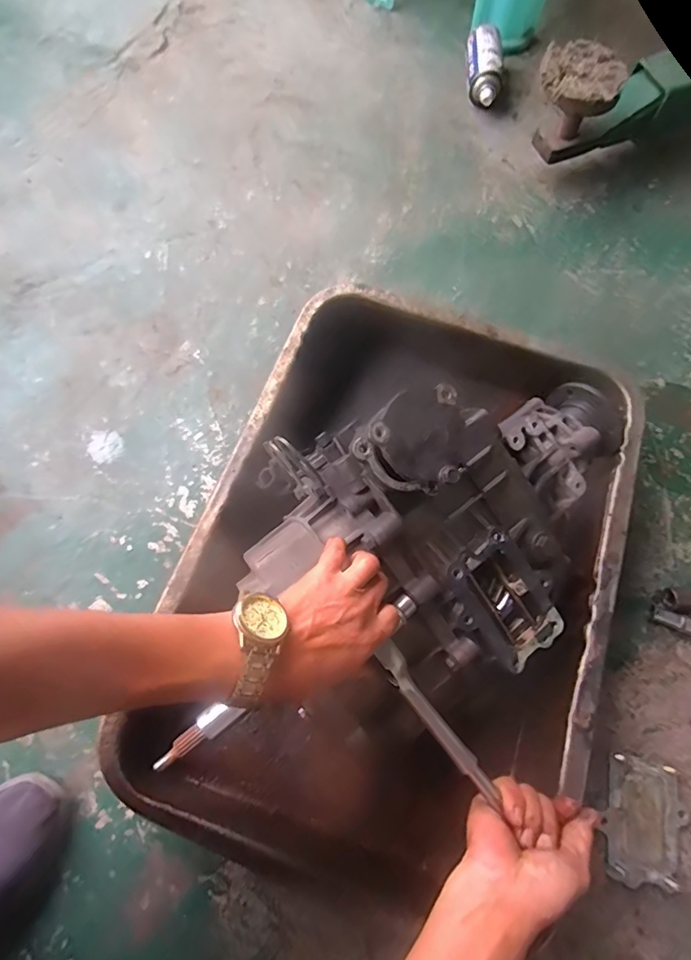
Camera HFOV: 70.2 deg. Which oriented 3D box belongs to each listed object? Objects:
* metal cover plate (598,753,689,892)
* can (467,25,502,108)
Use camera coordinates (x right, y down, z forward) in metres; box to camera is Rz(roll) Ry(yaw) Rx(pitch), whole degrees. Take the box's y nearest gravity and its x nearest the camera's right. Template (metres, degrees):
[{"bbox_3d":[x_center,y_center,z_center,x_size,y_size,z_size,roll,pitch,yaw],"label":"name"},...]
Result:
[{"bbox_3d":[0.328,0.370,0.532,0.080,0.021,0.116,13,73,4],"label":"metal cover plate"},{"bbox_3d":[0.253,-0.754,0.902,0.059,0.063,0.140,3,72,0],"label":"can"}]

